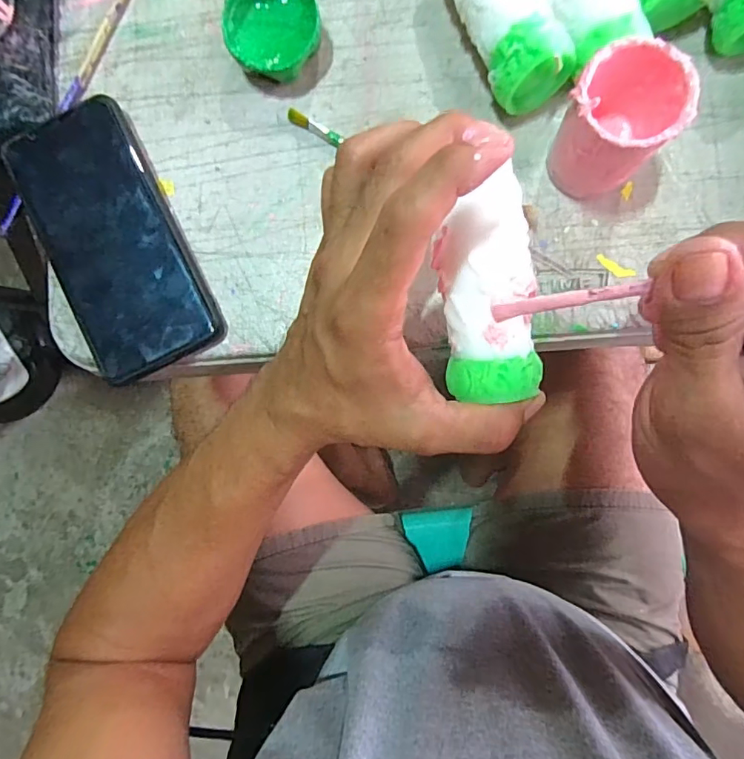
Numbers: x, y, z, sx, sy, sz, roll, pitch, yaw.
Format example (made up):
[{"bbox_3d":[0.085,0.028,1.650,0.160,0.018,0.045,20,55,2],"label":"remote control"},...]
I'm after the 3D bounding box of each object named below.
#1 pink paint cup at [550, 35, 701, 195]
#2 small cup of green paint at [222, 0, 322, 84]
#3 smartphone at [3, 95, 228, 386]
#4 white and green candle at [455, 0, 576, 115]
[{"bbox_3d":[0.118,-0.123,0.248,0.048,0.062,0.053,43,88,5],"label":"pink paint cup"},{"bbox_3d":[-0.056,-0.200,0.287,0.052,0.026,0.054,0,85,3],"label":"small cup of green paint"},{"bbox_3d":[-0.152,-0.082,0.290,0.075,0.016,0.160,-26,84,1],"label":"smartphone"},{"bbox_3d":[0.068,-0.201,0.270,0.043,0.045,0.112,-23,84,1],"label":"white and green candle"}]

